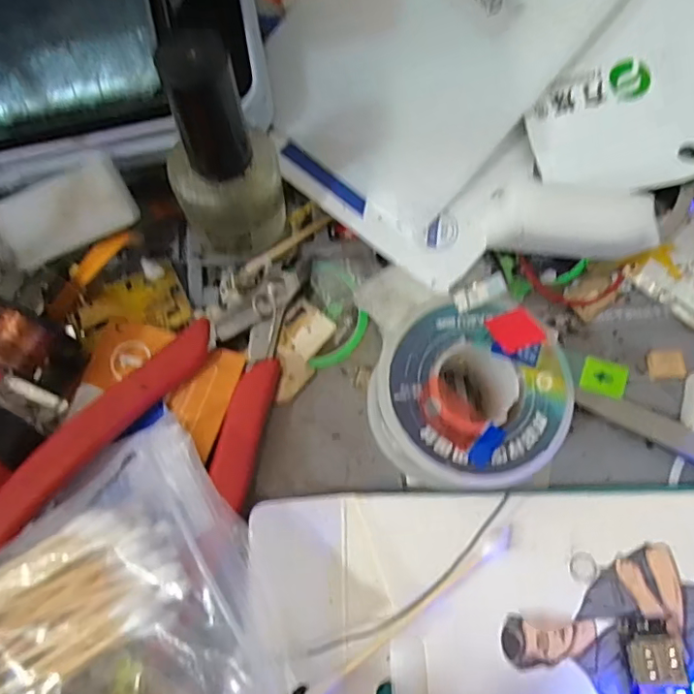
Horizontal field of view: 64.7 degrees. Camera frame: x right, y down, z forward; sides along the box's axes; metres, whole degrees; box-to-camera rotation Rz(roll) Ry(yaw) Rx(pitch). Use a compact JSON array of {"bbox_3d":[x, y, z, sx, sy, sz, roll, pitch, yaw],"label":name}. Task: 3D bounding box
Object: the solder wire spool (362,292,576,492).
[{"bbox_3d":[0.034,0.016,0.164,0.055,0.037,0.050,0,72,-1],"label":"solder wire spool"}]

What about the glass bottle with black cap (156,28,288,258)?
[{"bbox_3d":[-0.036,-0.057,0.161,0.031,0.079,0.036,-9,73,-4],"label":"glass bottle with black cap"}]

